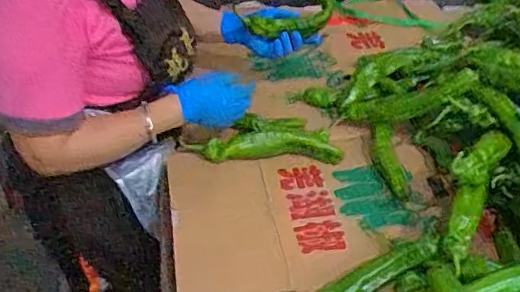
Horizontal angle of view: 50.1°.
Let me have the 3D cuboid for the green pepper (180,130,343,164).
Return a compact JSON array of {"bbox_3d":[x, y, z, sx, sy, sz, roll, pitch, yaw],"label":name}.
[{"bbox_3d":[0.002,0.000,0.940,0.263,0.042,0.048,0,39,-2],"label":"green pepper"}]

